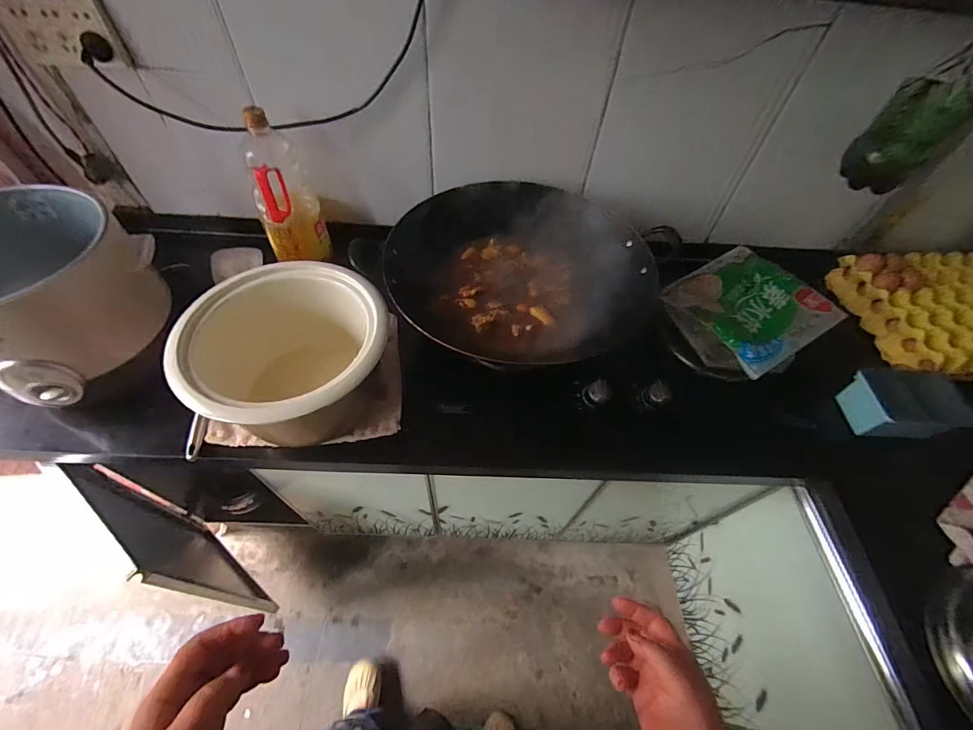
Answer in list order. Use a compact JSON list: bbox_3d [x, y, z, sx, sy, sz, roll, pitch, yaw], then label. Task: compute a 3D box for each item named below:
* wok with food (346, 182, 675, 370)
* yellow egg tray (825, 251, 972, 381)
[{"bbox_3d":[0.060,-0.158,0.694,0.446,0.107,0.387,22,56,11],"label":"wok with food"},{"bbox_3d":[0.919,-0.101,0.828,0.312,0.083,0.298,-2,55,-5],"label":"yellow egg tray"}]

